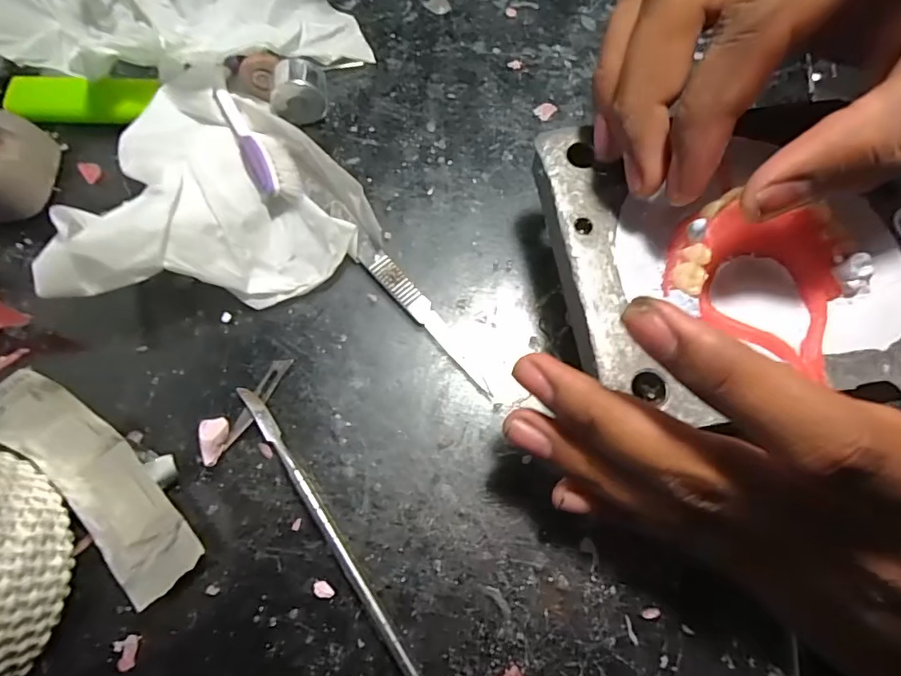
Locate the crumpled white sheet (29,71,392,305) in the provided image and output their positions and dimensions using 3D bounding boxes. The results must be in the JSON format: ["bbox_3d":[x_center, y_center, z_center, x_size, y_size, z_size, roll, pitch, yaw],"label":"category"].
[{"bbox_3d":[-0.086,-0.067,0.200,0.104,0.041,0.102,-7,70,-5],"label":"crumpled white sheet"}]

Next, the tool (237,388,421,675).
[{"bbox_3d":[-0.033,0.077,0.166,0.005,0.006,0.150,-33,74,-13],"label":"tool"}]

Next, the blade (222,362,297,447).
[{"bbox_3d":[-0.073,0.023,0.187,0.007,0.004,0.038,25,71,7],"label":"blade"}]

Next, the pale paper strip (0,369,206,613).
[{"bbox_3d":[-0.119,0.048,0.164,0.085,0.027,0.028,40,73,12],"label":"pale paper strip"}]

